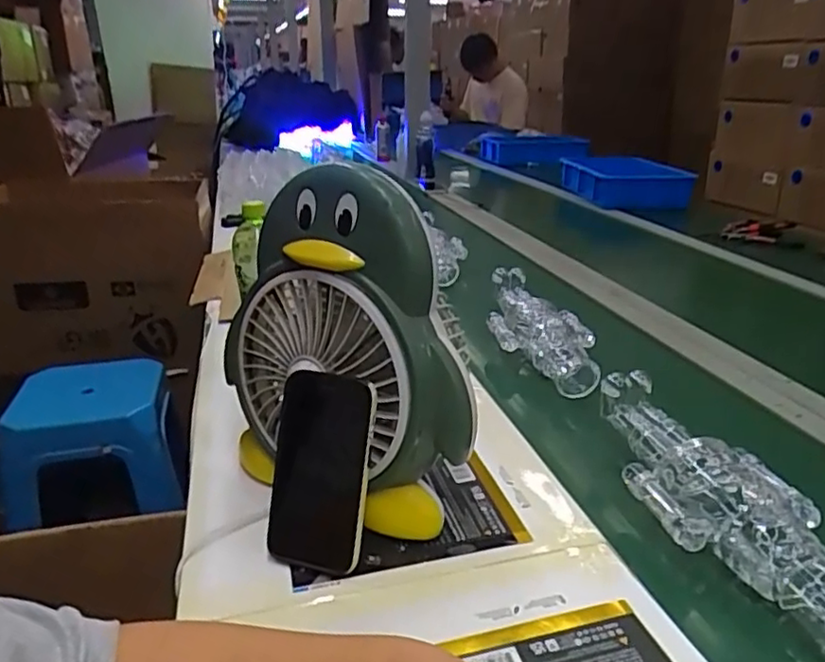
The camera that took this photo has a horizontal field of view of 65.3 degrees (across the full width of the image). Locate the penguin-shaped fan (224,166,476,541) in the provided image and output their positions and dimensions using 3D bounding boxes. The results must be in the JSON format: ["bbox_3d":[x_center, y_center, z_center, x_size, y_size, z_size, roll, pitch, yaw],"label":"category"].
[{"bbox_3d":[-0.063,0.015,0.549,0.245,0.282,0.087,15,26,34],"label":"penguin-shaped fan"}]

